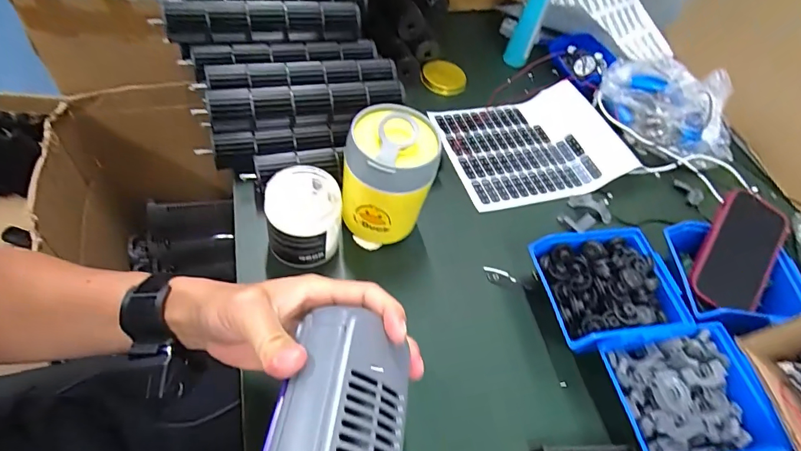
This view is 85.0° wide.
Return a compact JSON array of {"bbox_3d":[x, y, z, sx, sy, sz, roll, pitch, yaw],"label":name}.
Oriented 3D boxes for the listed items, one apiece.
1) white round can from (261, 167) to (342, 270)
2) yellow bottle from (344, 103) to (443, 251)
[{"bbox_3d":[-0.098,-0.009,0.450,0.073,0.075,0.078,5,54,-8],"label":"white round can"},{"bbox_3d":[-0.016,-0.042,0.467,0.091,0.153,0.083,14,53,-2],"label":"yellow bottle"}]

